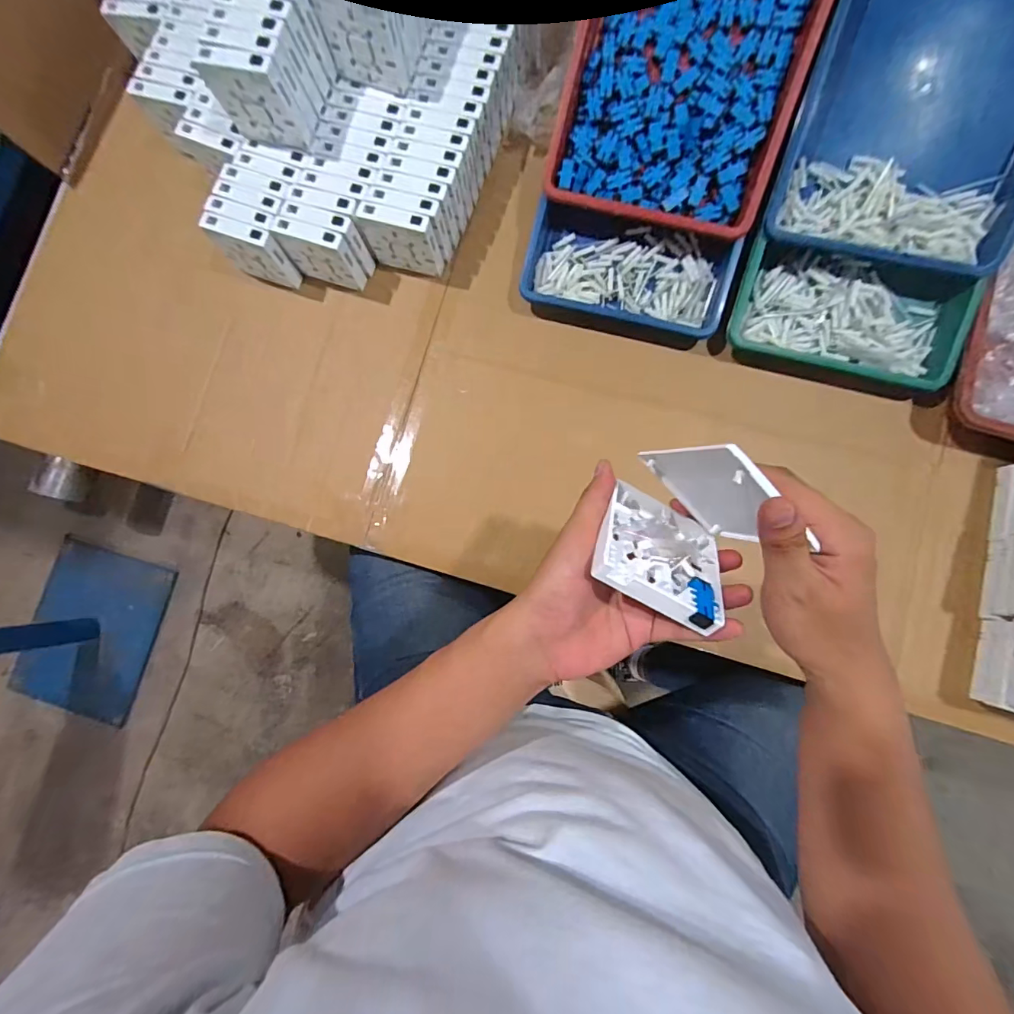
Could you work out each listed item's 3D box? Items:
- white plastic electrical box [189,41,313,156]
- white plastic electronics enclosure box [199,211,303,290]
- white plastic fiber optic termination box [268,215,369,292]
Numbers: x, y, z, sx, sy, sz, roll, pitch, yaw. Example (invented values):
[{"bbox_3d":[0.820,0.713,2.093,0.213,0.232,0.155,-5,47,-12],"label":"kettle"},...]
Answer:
[{"bbox_3d":[-0.274,-0.444,0.511,0.085,0.090,0.026,11,84,6],"label":"white plastic electrical box"},{"bbox_3d":[-0.315,-0.317,0.585,0.085,0.092,0.024,20,85,6],"label":"white plastic electronics enclosure box"},{"bbox_3d":[-0.228,-0.309,0.579,0.086,0.088,0.025,18,85,6],"label":"white plastic fiber optic termination box"}]

